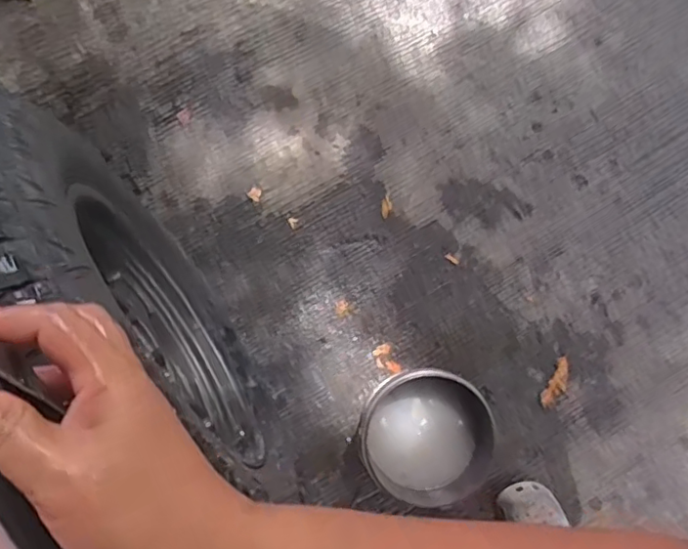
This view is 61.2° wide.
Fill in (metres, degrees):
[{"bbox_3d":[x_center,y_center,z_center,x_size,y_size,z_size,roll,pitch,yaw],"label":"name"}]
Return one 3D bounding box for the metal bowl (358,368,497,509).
[{"bbox_3d":[0.146,0.286,1.029,0.232,0.118,0.222,-4,78,-2],"label":"metal bowl"}]

